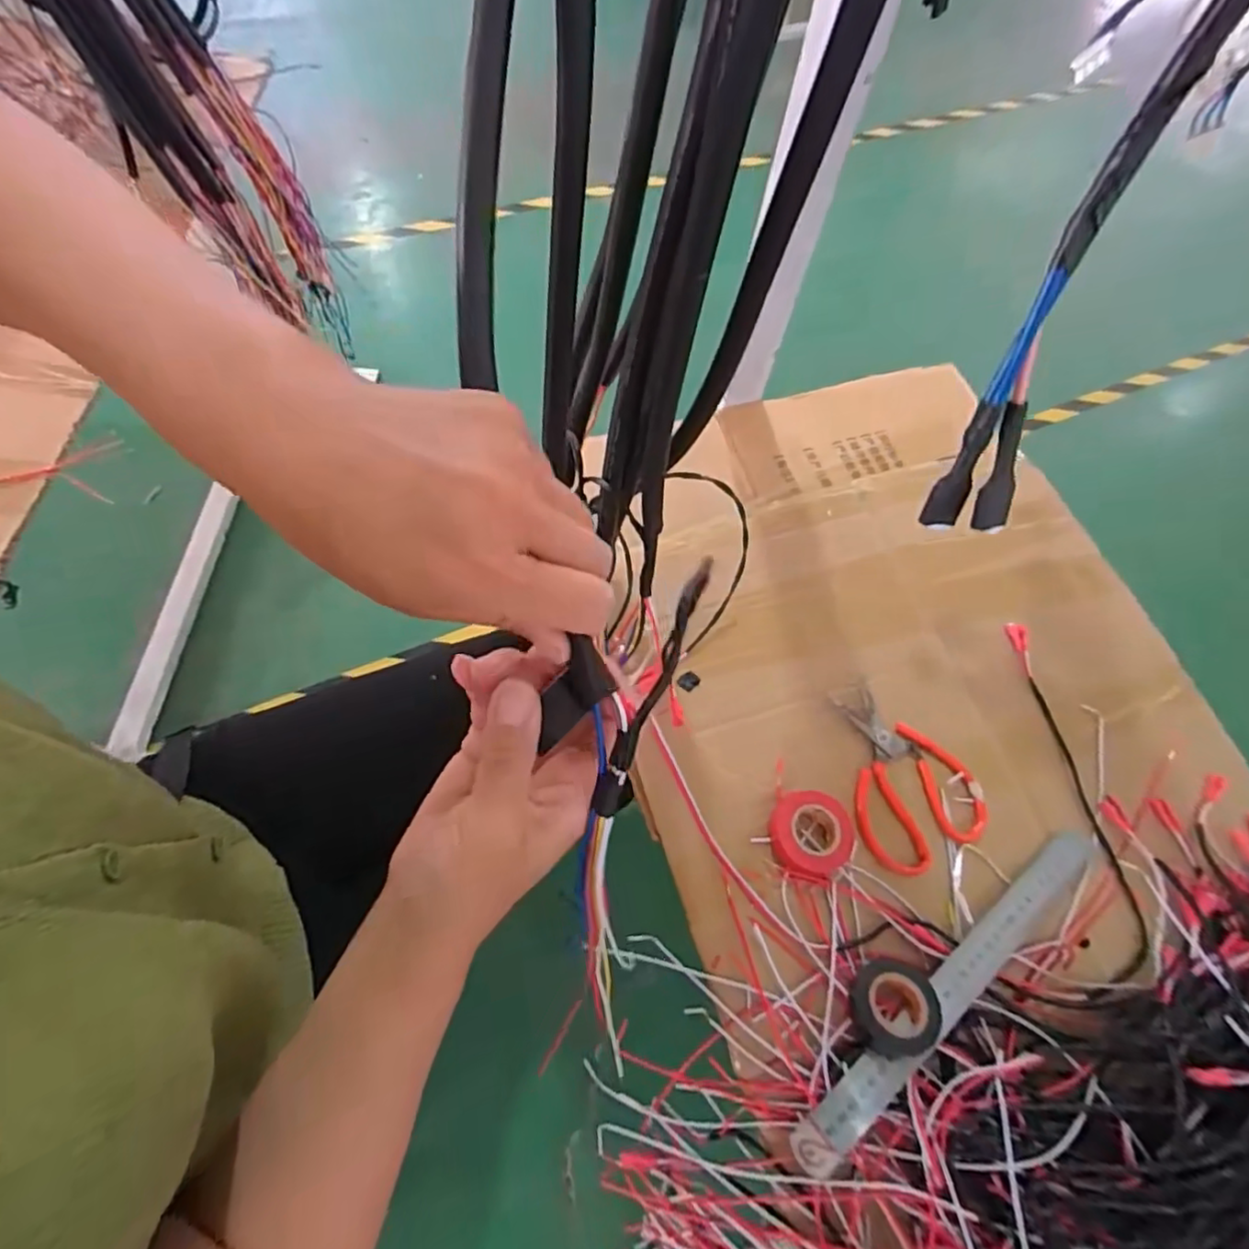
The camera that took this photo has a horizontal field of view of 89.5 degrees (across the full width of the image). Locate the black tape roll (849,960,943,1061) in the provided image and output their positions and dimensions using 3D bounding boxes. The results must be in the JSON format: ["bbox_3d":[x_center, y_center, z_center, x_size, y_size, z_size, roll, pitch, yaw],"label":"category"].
[{"bbox_3d":[0.185,0.263,0.432,0.060,0.025,0.056,1,63,-2],"label":"black tape roll"}]

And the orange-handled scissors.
[{"bbox_3d":[0.234,0.121,0.511,0.101,0.011,0.146,-3,63,-4],"label":"orange-handled scissors"}]

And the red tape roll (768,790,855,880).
[{"bbox_3d":[0.141,0.159,0.479,0.058,0.025,0.060,1,63,-2],"label":"red tape roll"}]

